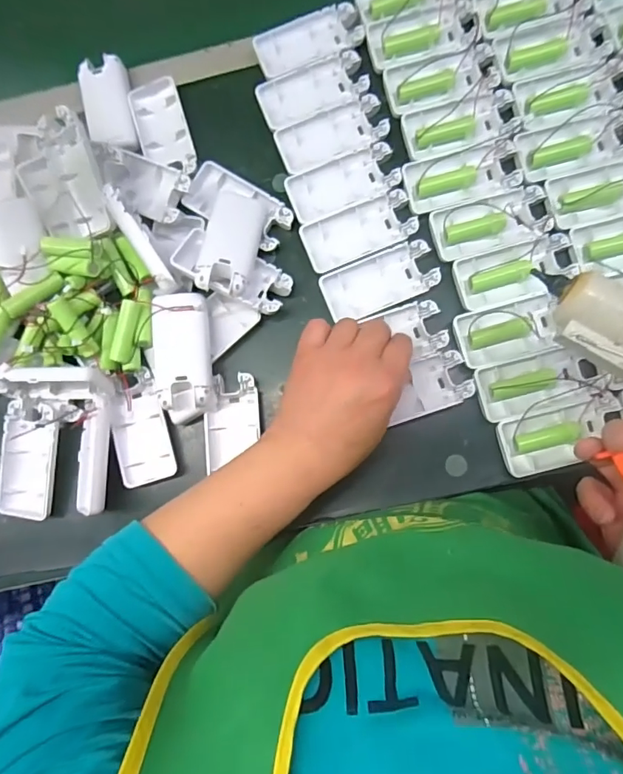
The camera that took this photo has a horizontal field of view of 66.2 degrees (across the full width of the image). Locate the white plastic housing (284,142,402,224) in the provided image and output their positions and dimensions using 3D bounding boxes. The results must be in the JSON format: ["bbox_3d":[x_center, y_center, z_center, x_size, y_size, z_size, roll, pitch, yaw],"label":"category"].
[{"bbox_3d":[0.028,-0.173,0.414,0.094,0.016,0.045,-21,82,2],"label":"white plastic housing"}]

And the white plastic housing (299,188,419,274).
[{"bbox_3d":[0.040,-0.132,0.407,0.094,0.013,0.044,-22,82,2],"label":"white plastic housing"}]

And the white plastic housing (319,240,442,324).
[{"bbox_3d":[0.057,-0.087,0.402,0.093,0.014,0.045,-22,82,2],"label":"white plastic housing"}]

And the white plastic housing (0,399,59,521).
[{"bbox_3d":[-0.235,0.061,0.395,0.046,0.022,0.094,5,84,5],"label":"white plastic housing"}]

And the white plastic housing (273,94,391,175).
[{"bbox_3d":[0.019,-0.217,0.421,0.093,0.020,0.045,-22,82,2],"label":"white plastic housing"}]

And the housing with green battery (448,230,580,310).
[{"bbox_3d":[0.168,-0.094,0.391,0.097,0.015,0.046,-16,82,2],"label":"housing with green battery"}]

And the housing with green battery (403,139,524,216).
[{"bbox_3d":[0.127,-0.180,0.409,0.094,0.018,0.044,-13,83,3],"label":"housing with green battery"}]

